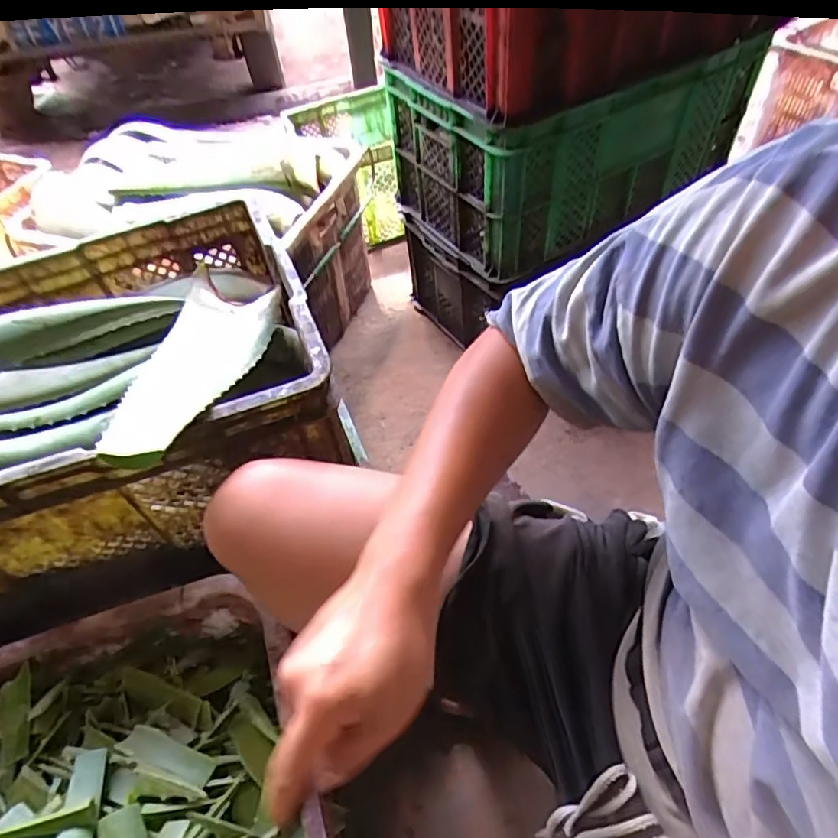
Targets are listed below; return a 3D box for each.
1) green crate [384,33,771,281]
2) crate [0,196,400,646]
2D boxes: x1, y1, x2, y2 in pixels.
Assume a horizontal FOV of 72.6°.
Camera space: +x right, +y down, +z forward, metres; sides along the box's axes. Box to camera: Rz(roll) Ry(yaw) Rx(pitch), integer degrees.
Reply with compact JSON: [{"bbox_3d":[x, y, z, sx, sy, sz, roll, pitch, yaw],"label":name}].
[{"bbox_3d":[0.277,-0.634,1.221,0.604,0.290,0.461,-30,55,-18],"label":"green crate"},{"bbox_3d":[-0.452,-0.020,0.694,0.642,0.285,0.399,-18,52,-9],"label":"crate"}]

